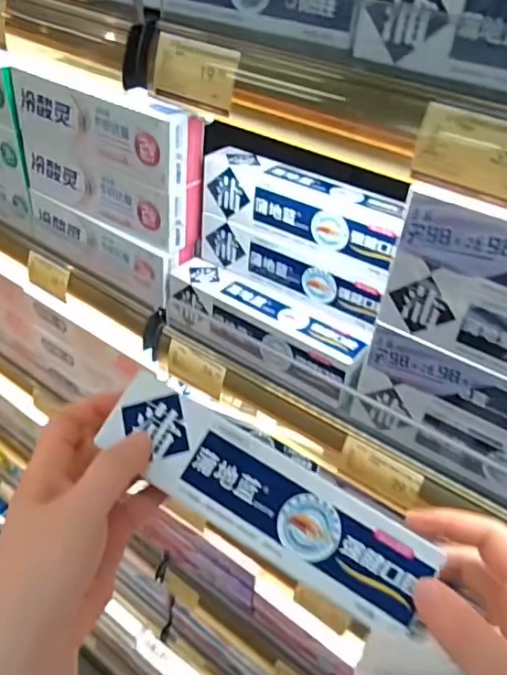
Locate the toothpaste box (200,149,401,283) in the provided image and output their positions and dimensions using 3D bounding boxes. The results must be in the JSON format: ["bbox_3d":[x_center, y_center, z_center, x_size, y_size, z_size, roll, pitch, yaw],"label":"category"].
[{"bbox_3d":[0.040,-0.107,0.439,0.177,0.054,0.035,28,43,24],"label":"toothpaste box"}]

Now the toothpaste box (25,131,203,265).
[{"bbox_3d":[-0.145,-0.141,0.514,0.200,0.067,0.034,24,42,21],"label":"toothpaste box"}]

